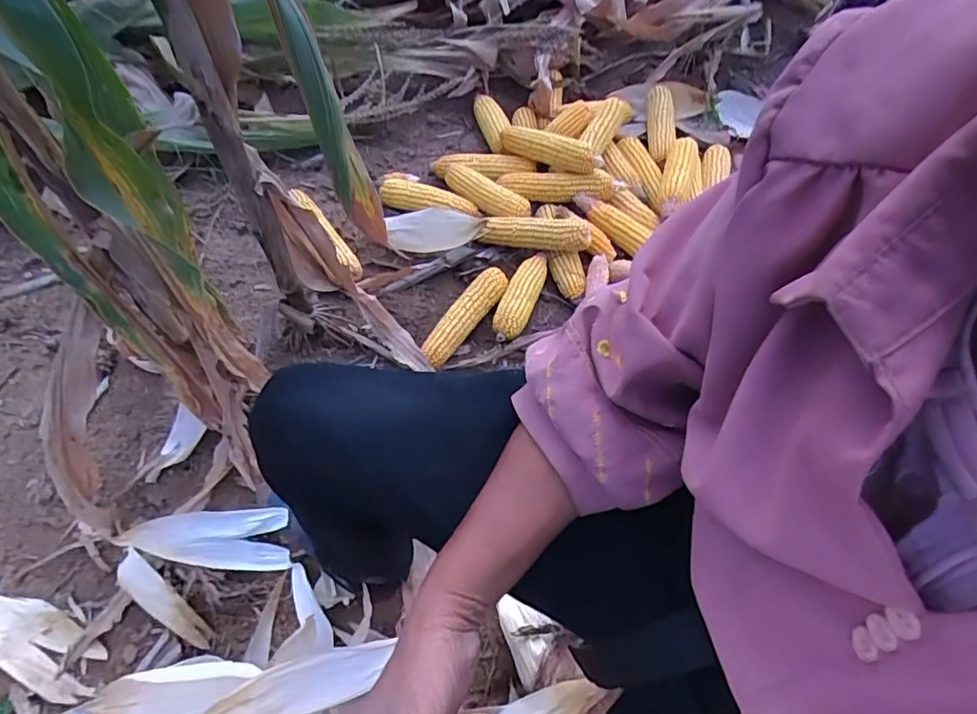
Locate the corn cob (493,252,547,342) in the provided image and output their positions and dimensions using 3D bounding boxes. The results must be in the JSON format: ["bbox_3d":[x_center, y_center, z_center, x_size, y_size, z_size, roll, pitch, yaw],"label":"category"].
[{"bbox_3d":[0.059,-0.110,0.957,0.056,0.043,0.179,20,57,11],"label":"corn cob"}]

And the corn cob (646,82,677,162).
[{"bbox_3d":[0.363,-0.497,1.173,0.061,0.044,0.210,9,56,4],"label":"corn cob"}]

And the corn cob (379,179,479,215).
[{"bbox_3d":[-0.116,-0.293,1.061,0.197,0.054,0.057,11,56,6],"label":"corn cob"}]

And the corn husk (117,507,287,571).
[{"bbox_3d":[-0.362,0.234,0.721,0.192,0.014,0.080,7,92,-14],"label":"corn husk"}]

